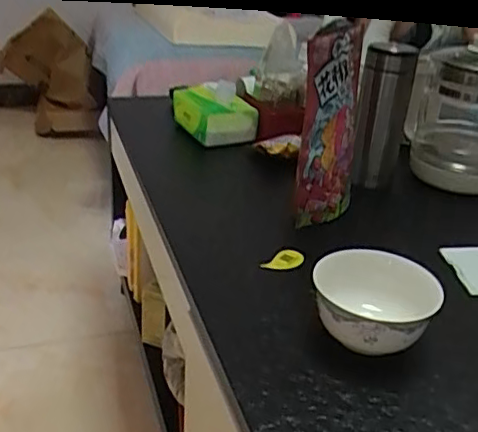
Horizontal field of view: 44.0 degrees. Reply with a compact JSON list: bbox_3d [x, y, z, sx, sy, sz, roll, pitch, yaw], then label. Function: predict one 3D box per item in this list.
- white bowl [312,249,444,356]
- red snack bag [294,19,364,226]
[{"bbox_3d":[0.121,0.084,0.541,0.108,0.064,0.111,3,28,-1],"label":"white bowl"},{"bbox_3d":[0.100,-0.105,0.665,0.058,0.263,0.102,10,53,17],"label":"red snack bag"}]

